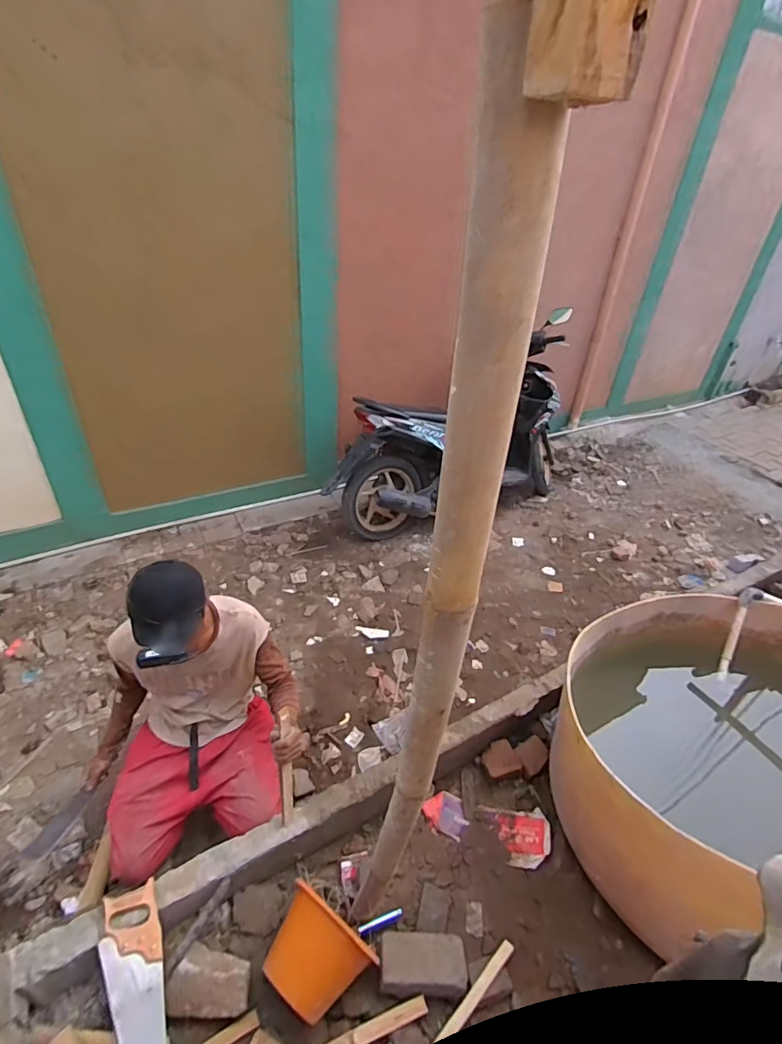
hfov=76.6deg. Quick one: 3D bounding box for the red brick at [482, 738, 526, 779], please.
[{"bbox_3d":[0.360,0.783,1.629,0.122,0.035,0.109,-5,36,-14],"label":"red brick"}]

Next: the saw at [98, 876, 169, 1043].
[{"bbox_3d":[-0.510,1.017,1.008,0.109,0.030,0.460,-9,51,-29],"label":"saw"}]

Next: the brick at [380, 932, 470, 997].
[{"bbox_3d":[0.078,1.031,1.161,0.205,0.072,0.112,3,35,-3],"label":"brick"}]

